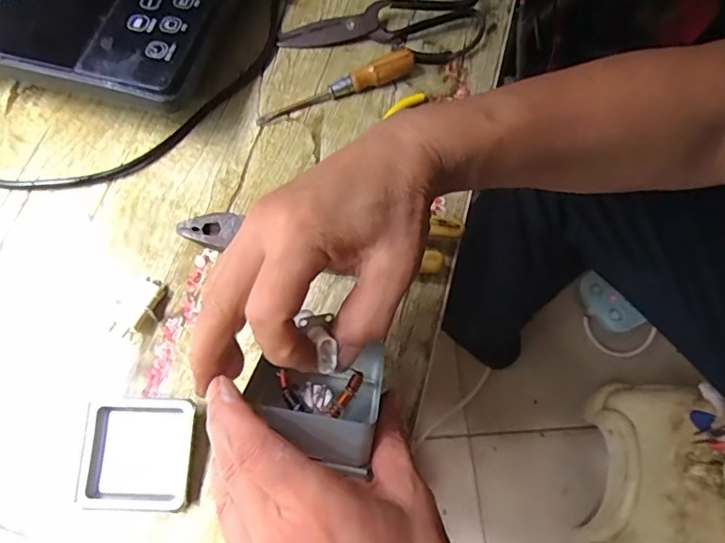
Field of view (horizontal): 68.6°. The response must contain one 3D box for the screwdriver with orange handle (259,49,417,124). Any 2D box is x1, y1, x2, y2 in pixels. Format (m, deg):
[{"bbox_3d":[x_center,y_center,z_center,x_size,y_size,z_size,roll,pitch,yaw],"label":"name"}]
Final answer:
[{"bbox_3d":[-0.023,-0.164,0.479,0.149,0.019,0.017,-23,67,0],"label":"screwdriver with orange handle"}]

